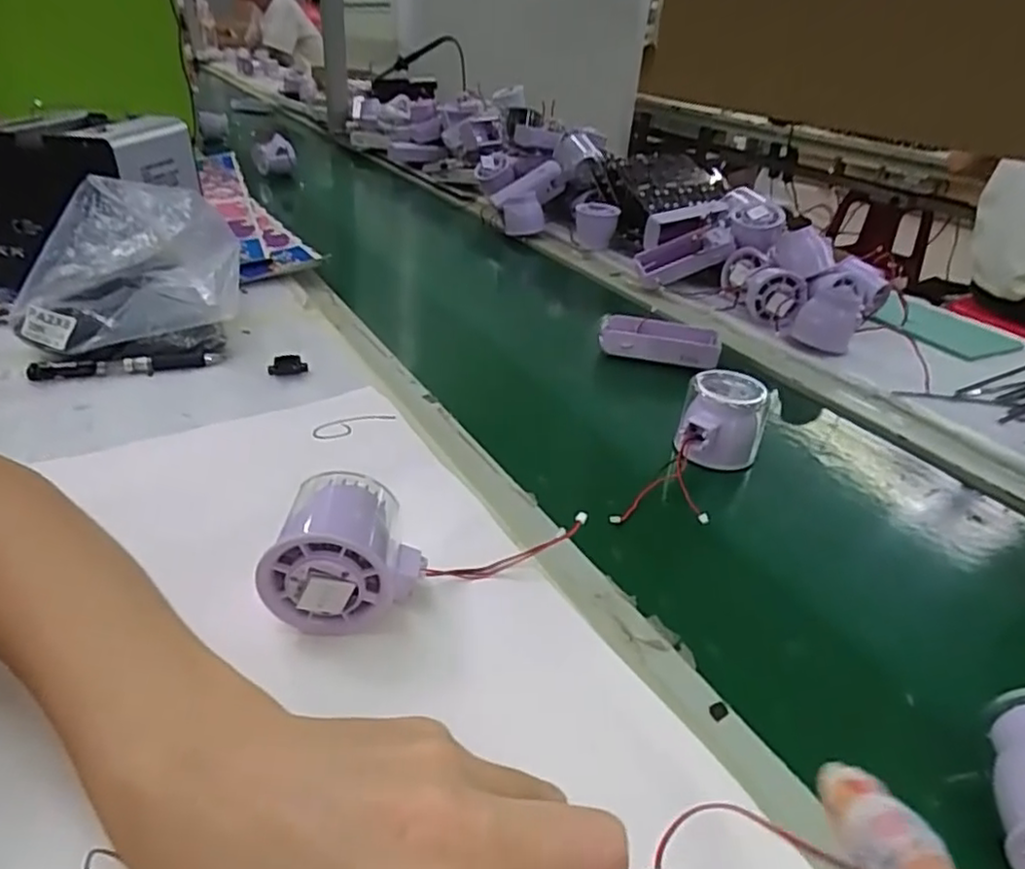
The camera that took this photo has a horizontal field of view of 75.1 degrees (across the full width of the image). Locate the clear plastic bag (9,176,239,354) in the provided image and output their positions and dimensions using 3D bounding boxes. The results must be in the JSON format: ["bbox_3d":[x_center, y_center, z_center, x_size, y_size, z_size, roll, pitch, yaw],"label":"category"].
[{"bbox_3d":[-0.311,-0.138,0.546,0.156,0.128,0.060,-8,3,-18],"label":"clear plastic bag"}]

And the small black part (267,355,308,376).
[{"bbox_3d":[-0.176,-0.054,0.524,0.029,0.013,0.016,-9,34,-21],"label":"small black part"}]

